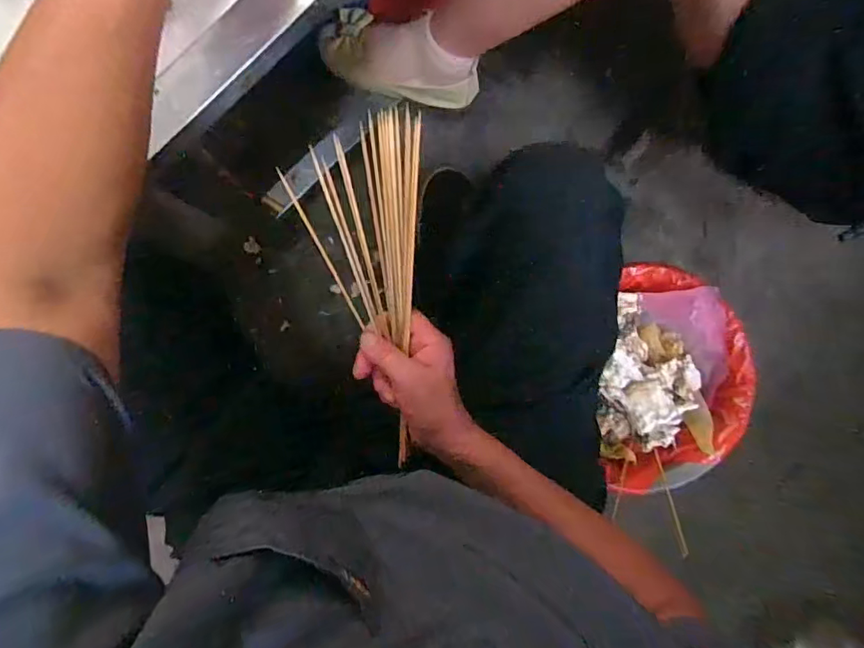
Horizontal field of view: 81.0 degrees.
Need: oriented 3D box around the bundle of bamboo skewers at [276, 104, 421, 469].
[{"bbox_3d":[-0.057,-0.024,0.408,0.093,0.057,0.288,0,101,0],"label":"bundle of bamboo skewers"}]

